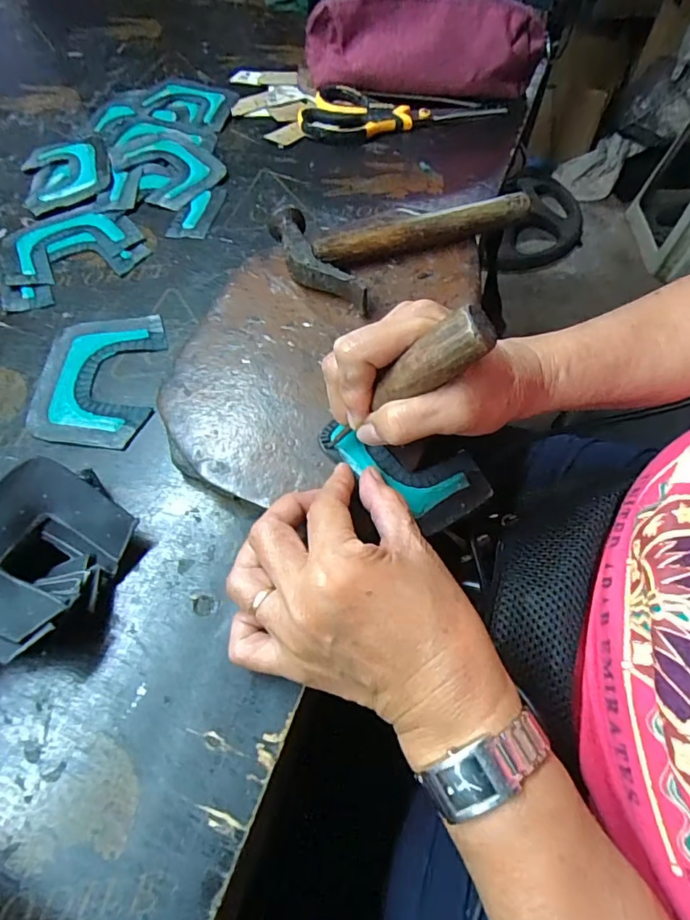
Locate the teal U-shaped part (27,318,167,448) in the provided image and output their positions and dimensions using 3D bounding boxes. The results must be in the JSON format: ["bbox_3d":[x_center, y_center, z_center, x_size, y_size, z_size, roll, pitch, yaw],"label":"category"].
[{"bbox_3d":[-0.171,-0.059,0.348,0.079,0.005,0.110,0,60,2],"label":"teal U-shaped part"}]

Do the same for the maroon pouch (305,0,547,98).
[{"bbox_3d":[0.078,-0.409,0.497,0.228,0.080,0.045,1,61,0],"label":"maroon pouch"}]

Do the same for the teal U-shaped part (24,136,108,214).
[{"bbox_3d":[-0.255,-0.264,0.459,0.074,0.010,0.103,-19,62,-9],"label":"teal U-shaped part"}]

